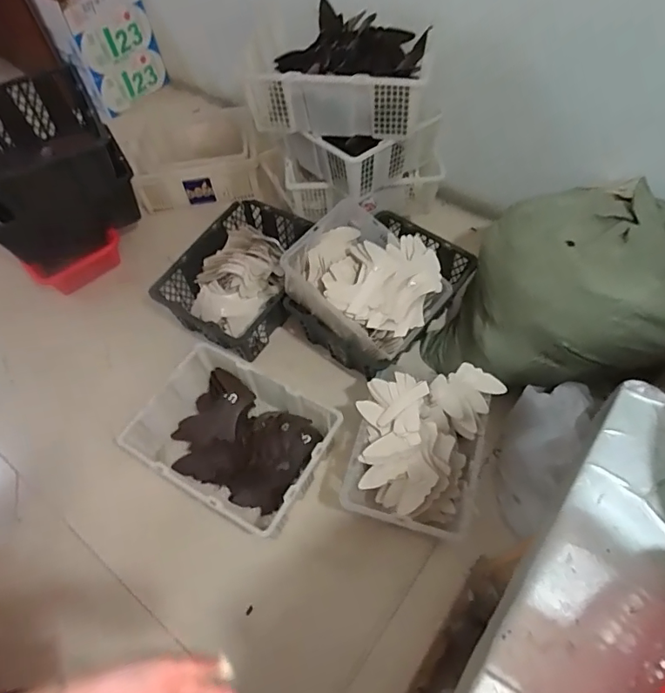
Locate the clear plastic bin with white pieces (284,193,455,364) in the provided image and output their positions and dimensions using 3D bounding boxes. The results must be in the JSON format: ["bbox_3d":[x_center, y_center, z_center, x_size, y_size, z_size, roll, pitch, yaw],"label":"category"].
[{"bbox_3d":[0.101,-0.191,1.301,0.398,0.189,0.326,37,68,23],"label":"clear plastic bin with white pieces"}]

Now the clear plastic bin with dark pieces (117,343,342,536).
[{"bbox_3d":[-0.260,0.232,1.288,0.488,0.171,0.358,26,64,19],"label":"clear plastic bin with dark pieces"}]

